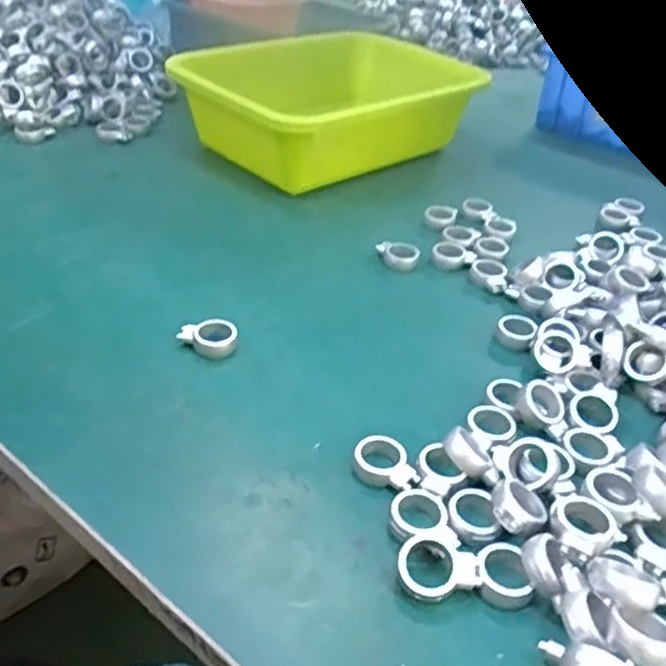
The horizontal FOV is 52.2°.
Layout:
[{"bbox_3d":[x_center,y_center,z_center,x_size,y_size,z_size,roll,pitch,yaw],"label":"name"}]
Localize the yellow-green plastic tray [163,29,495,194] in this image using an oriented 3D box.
[{"bbox_3d":[-0.001,-0.212,0.644,0.288,0.083,0.188,-22,44,-31],"label":"yellow-green plastic tray"}]

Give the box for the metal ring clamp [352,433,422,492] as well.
[{"bbox_3d":[0.024,0.065,0.330,0.026,0.009,0.033,-20,48,-18],"label":"metal ring clamp"}]

